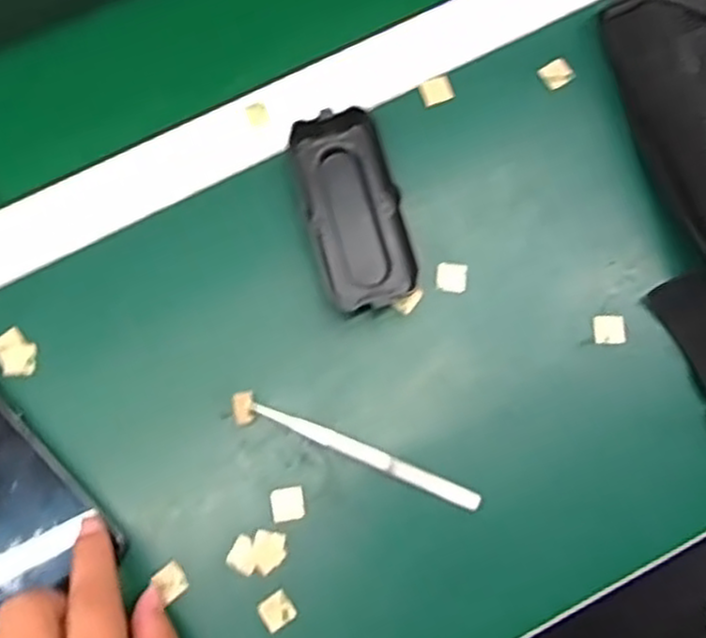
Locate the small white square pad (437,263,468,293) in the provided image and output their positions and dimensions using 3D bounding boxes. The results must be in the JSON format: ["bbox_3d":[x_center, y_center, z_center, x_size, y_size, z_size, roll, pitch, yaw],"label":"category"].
[{"bbox_3d":[0.057,-0.024,0.425,0.017,0.004,0.017,6,78,0],"label":"small white square pad"}]

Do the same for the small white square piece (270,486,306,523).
[{"bbox_3d":[-0.035,0.099,0.398,0.018,0.004,0.017,-9,78,-3],"label":"small white square piece"}]

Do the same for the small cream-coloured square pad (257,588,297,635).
[{"bbox_3d":[-0.040,0.152,0.386,0.017,0.004,0.016,-34,80,-7],"label":"small cream-coloured square pad"}]

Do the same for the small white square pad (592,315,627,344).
[{"bbox_3d":[0.145,0.006,0.420,0.018,0.004,0.016,1,78,-1],"label":"small white square pad"}]

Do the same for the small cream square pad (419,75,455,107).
[{"bbox_3d":[0.050,-0.137,0.445,0.019,0.004,0.015,-23,79,-6],"label":"small cream square pad"}]

